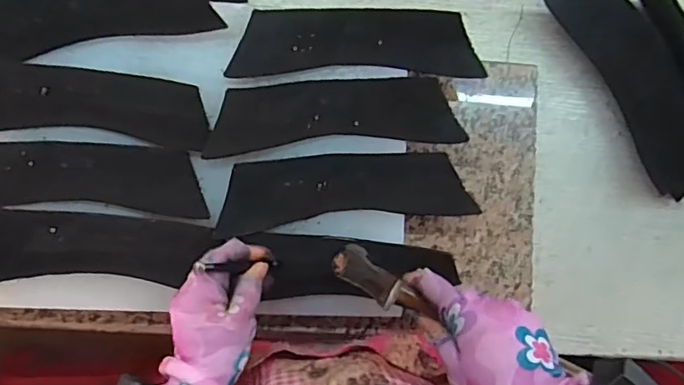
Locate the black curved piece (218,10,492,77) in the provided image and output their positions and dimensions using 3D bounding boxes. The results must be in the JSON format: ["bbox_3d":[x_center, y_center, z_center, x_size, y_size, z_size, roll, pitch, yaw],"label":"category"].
[{"bbox_3d":[0.015,-0.143,0.509,0.234,0.010,0.063,-1,95,-6],"label":"black curved piece"}]

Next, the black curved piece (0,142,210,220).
[{"bbox_3d":[-0.243,-0.012,0.479,0.230,0.011,0.066,1,82,-8],"label":"black curved piece"}]

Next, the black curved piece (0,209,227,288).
[{"bbox_3d":[-0.222,0.050,0.476,0.210,0.013,0.062,1,83,-7],"label":"black curved piece"}]

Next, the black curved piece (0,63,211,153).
[{"bbox_3d":[-0.240,-0.079,0.489,0.230,0.009,0.068,6,87,-4],"label":"black curved piece"}]

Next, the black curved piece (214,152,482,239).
[{"bbox_3d":[0.004,-0.002,0.499,0.232,0.009,0.064,-5,95,-5],"label":"black curved piece"}]

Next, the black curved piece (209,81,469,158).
[{"bbox_3d":[-0.006,-0.073,0.501,0.232,0.010,0.064,-4,87,-4],"label":"black curved piece"}]

